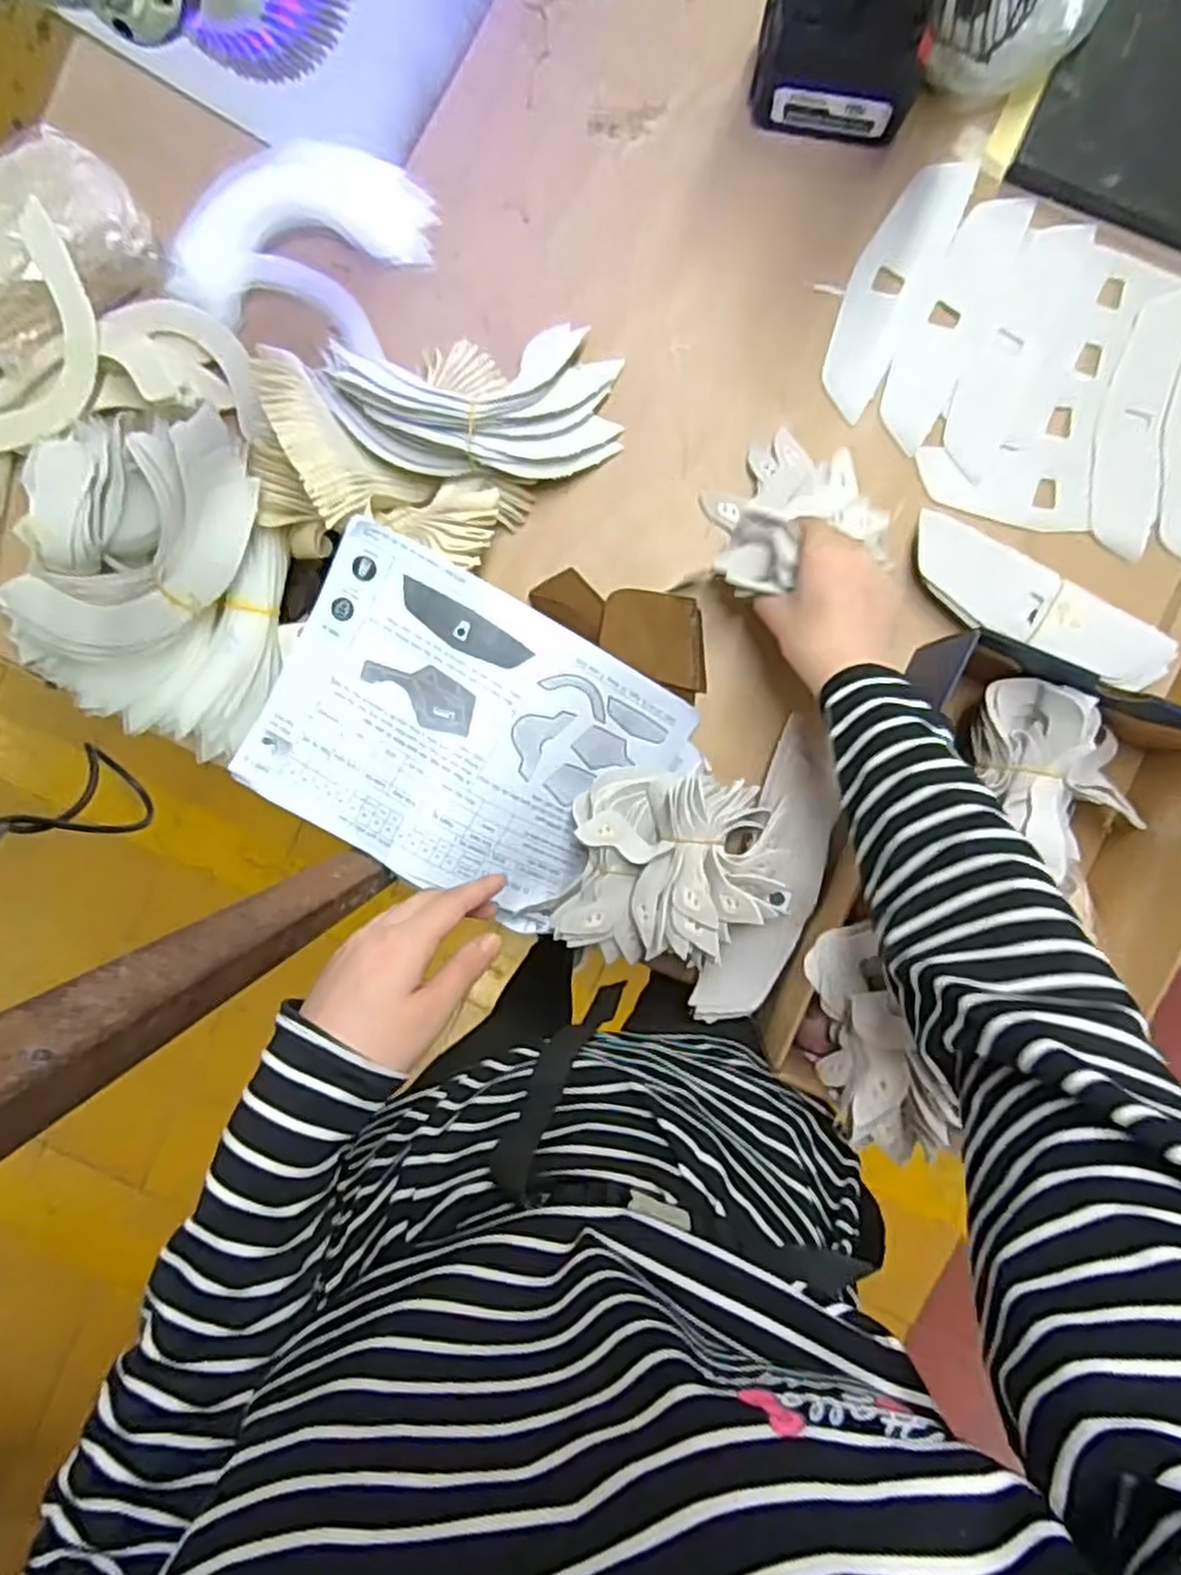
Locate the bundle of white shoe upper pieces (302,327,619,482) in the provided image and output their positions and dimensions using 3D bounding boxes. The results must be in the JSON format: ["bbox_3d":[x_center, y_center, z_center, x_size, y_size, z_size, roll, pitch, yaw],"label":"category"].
[{"bbox_3d":[-0.080,-0.284,0.583,0.219,0.054,0.110,-6,94,-13],"label":"bundle of white shoe upper pieces"}]

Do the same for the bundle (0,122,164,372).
[{"bbox_3d":[-0.401,-0.388,0.571,0.156,0.059,0.115,-38,92,4],"label":"bundle"}]

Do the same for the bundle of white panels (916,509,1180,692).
[{"bbox_3d":[0.338,-0.136,0.603,0.206,0.037,0.066,26,95,0],"label":"bundle of white panels"}]

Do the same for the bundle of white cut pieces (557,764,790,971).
[{"bbox_3d":[0.056,0.061,0.580,0.176,0.068,0.147,-6,94,2],"label":"bundle of white cut pieces"}]

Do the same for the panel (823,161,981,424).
[{"bbox_3d":[0.227,-0.380,0.604,0.055,0.006,0.192,26,95,0],"label":"panel"}]

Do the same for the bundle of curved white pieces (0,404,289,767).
[{"bbox_3d":[-0.306,-0.147,0.561,0.173,0.097,0.234,16,95,0],"label":"bundle of curved white pieces"}]

